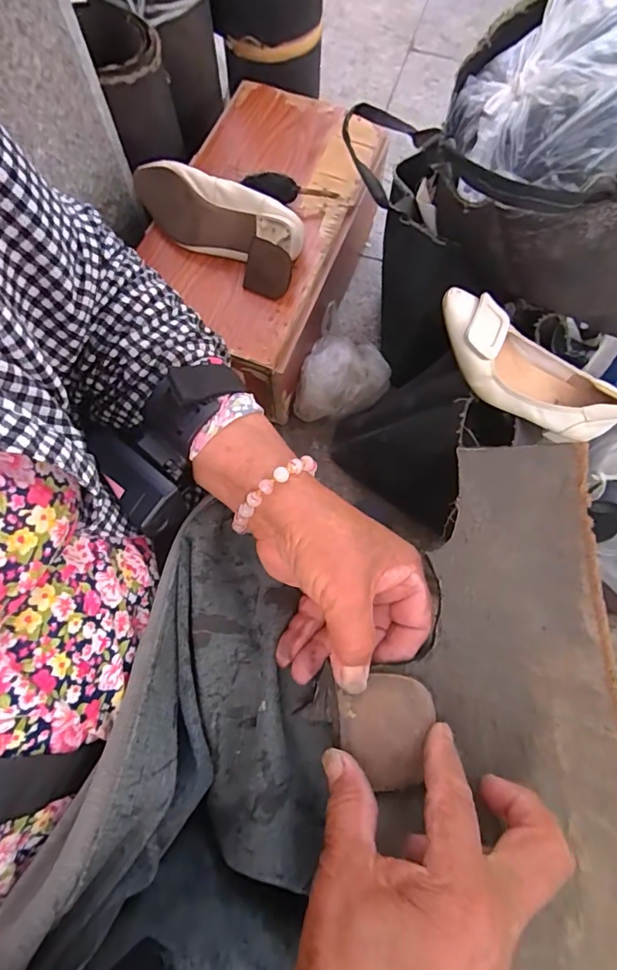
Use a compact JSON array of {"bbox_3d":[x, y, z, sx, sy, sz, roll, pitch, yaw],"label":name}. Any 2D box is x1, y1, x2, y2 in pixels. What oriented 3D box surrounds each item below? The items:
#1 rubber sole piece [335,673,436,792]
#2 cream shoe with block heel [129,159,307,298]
[{"bbox_3d":[0.040,0.128,0.253,0.048,0.006,0.054,3,73,1],"label":"rubber sole piece"},{"bbox_3d":[-0.118,-0.353,0.647,0.249,0.078,0.099,33,75,10],"label":"cream shoe with block heel"}]

